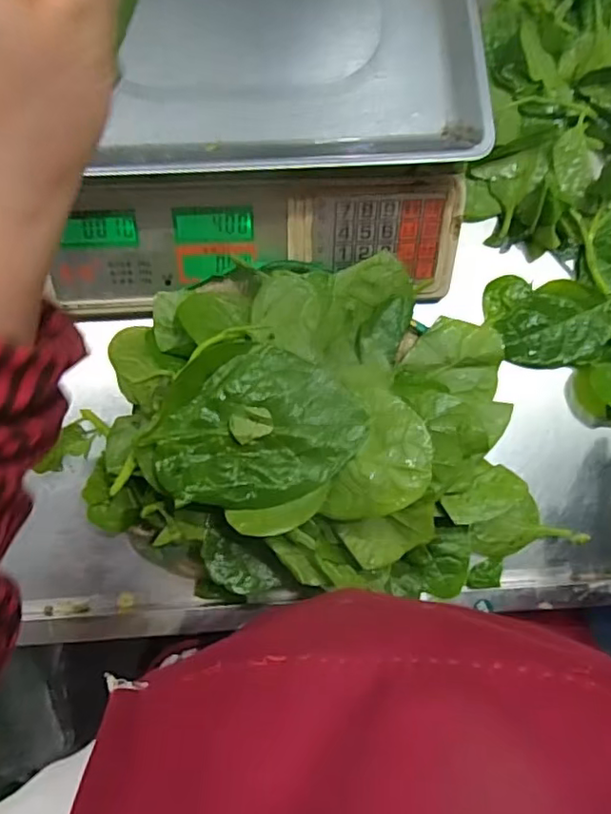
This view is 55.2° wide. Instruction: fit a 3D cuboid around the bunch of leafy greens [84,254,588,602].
[{"bbox_3d":[0.016,0.016,0.432,0.326,0.084,0.242,1,83,-5],"label":"bunch of leafy greens"}]

